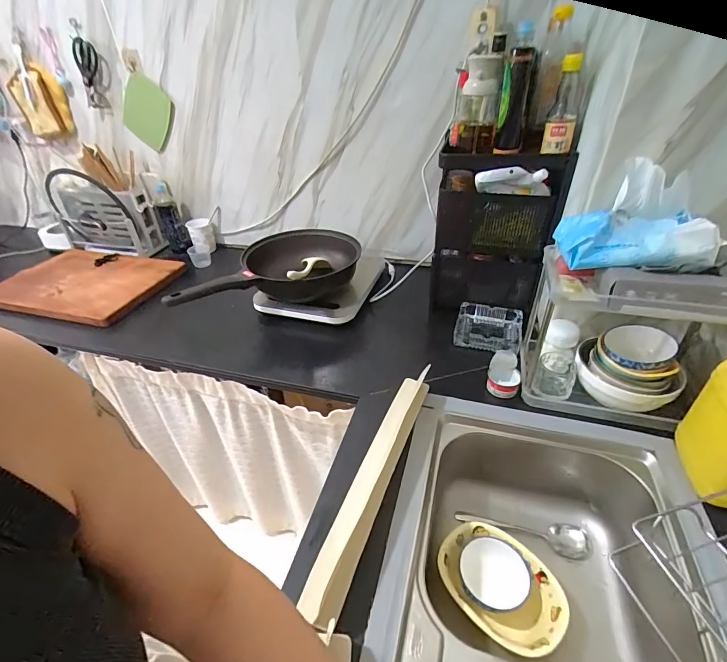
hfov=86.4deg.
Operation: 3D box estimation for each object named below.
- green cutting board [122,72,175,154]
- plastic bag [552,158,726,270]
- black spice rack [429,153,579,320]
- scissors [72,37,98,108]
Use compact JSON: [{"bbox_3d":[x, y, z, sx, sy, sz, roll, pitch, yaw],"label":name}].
[{"bbox_3d":[-0.638,-0.643,1.146,0.148,0.177,0.022,33,39,-7],"label":"green cutting board"},{"bbox_3d":[0.429,-0.179,0.599,0.200,0.140,0.110,6,37,13],"label":"plastic bag"},{"bbox_3d":[0.297,-0.217,0.914,0.250,0.378,0.144,6,37,13],"label":"black spice rack"},{"bbox_3d":[-0.789,-0.731,1.105,0.073,0.170,0.014,31,43,5],"label":"scissors"}]

